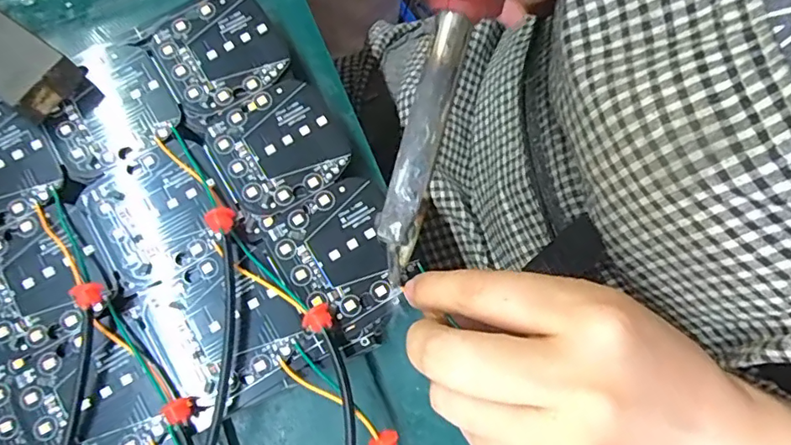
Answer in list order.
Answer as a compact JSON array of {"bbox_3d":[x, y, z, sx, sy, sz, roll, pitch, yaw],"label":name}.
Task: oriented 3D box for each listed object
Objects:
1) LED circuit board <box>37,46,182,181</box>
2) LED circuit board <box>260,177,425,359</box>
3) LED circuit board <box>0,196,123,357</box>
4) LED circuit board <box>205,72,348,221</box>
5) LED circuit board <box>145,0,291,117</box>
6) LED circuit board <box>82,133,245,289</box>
[{"bbox_3d":[-0.126,-0.051,0.229,0.053,0.004,0.053,-32,78,-10],"label":"LED circuit board"},{"bbox_3d":[-0.019,0.016,0.215,0.048,0.004,0.065,-27,77,-9],"label":"LED circuit board"},{"bbox_3d":[-0.147,0.023,0.209,0.061,0.004,0.052,-30,78,-10],"label":"LED circuit board"},{"bbox_3d":[-0.050,-0.034,0.227,0.053,0.004,0.051,-31,78,-10],"label":"LED circuit board"},{"bbox_3d":[-0.079,-0.078,0.237,0.052,0.004,0.052,-31,78,-10],"label":"LED circuit board"},{"bbox_3d":[-0.097,-0.006,0.220,0.054,0.004,0.052,-33,78,-10],"label":"LED circuit board"}]

